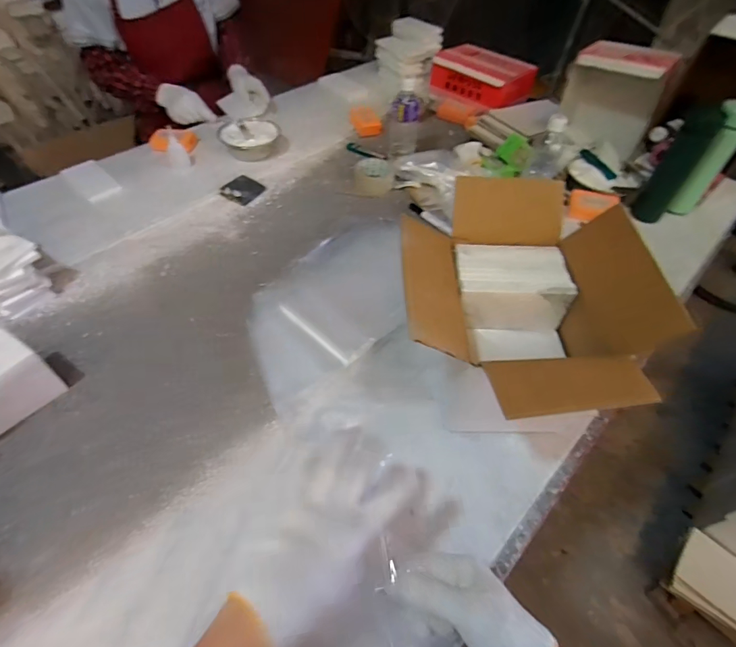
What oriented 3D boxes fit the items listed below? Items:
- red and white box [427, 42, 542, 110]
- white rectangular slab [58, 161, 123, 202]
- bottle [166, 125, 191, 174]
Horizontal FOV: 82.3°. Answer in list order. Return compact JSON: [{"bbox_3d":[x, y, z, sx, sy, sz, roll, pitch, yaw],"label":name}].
[{"bbox_3d":[0.334,-0.730,1.242,0.210,0.080,0.256,-36,61,-26],"label":"red and white box"},{"bbox_3d":[-0.617,-0.320,0.941,0.125,0.006,0.075,41,59,18],"label":"white rectangular slab"},{"bbox_3d":[-0.441,-0.393,0.965,0.053,0.091,0.054,-26,54,-22],"label":"bottle"}]

